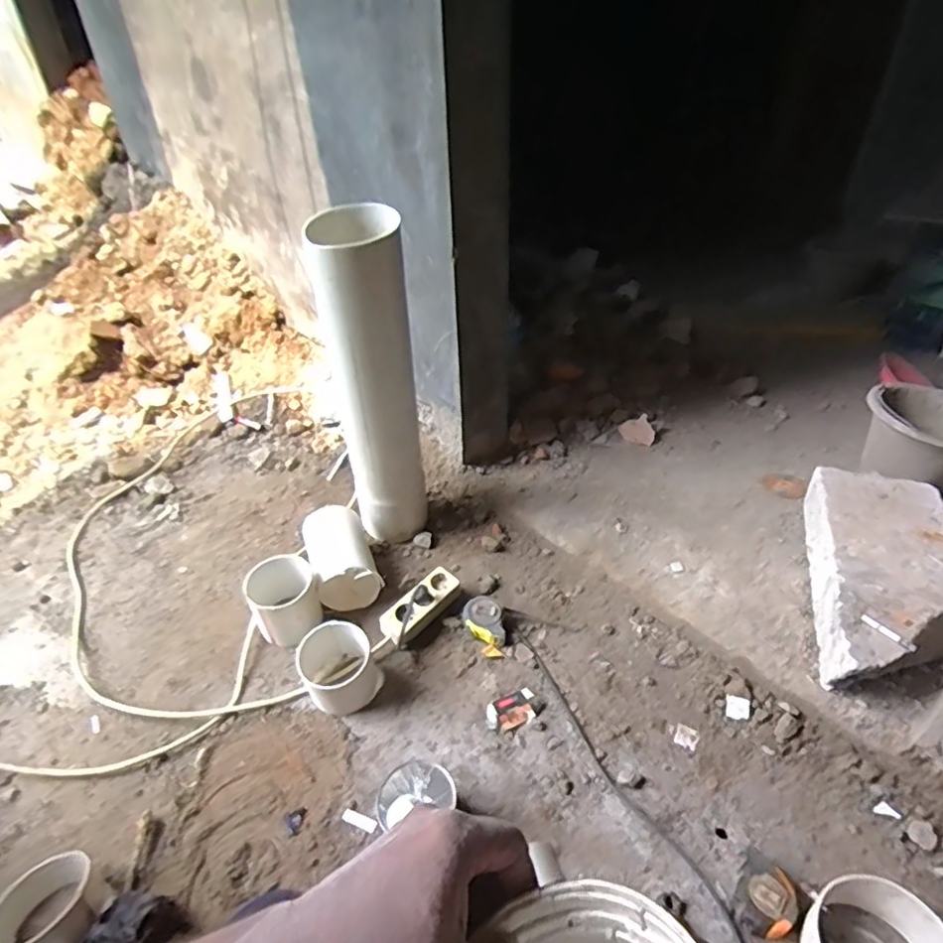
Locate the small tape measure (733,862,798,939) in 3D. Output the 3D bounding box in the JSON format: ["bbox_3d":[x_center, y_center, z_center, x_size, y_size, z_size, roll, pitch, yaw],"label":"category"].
[{"bbox_3d":[0.356,0.521,0.716,0.071,0.035,0.062,-29,44,-27],"label":"small tape measure"}]

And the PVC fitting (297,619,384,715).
[{"bbox_3d":[-0.216,0.317,0.965,0.113,0.109,0.105,-2,37,1],"label":"PVC fitting"}]

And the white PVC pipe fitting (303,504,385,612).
[{"bbox_3d":[-0.258,0.165,1.169,0.124,0.100,0.221,-16,40,-14],"label":"white PVC pipe fitting"}]

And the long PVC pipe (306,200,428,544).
[{"bbox_3d":[-0.159,-0.105,1.049,0.139,0.640,0.140,-14,39,-11],"label":"long PVC pipe"}]

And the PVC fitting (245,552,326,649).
[{"bbox_3d":[-0.334,0.229,1.063,0.110,0.124,0.111,-3,38,2],"label":"PVC fitting"}]

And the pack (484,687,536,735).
[{"bbox_3d":[0.065,0.381,0.942,0.086,0.017,0.051,-19,41,-17],"label":"pack"}]

